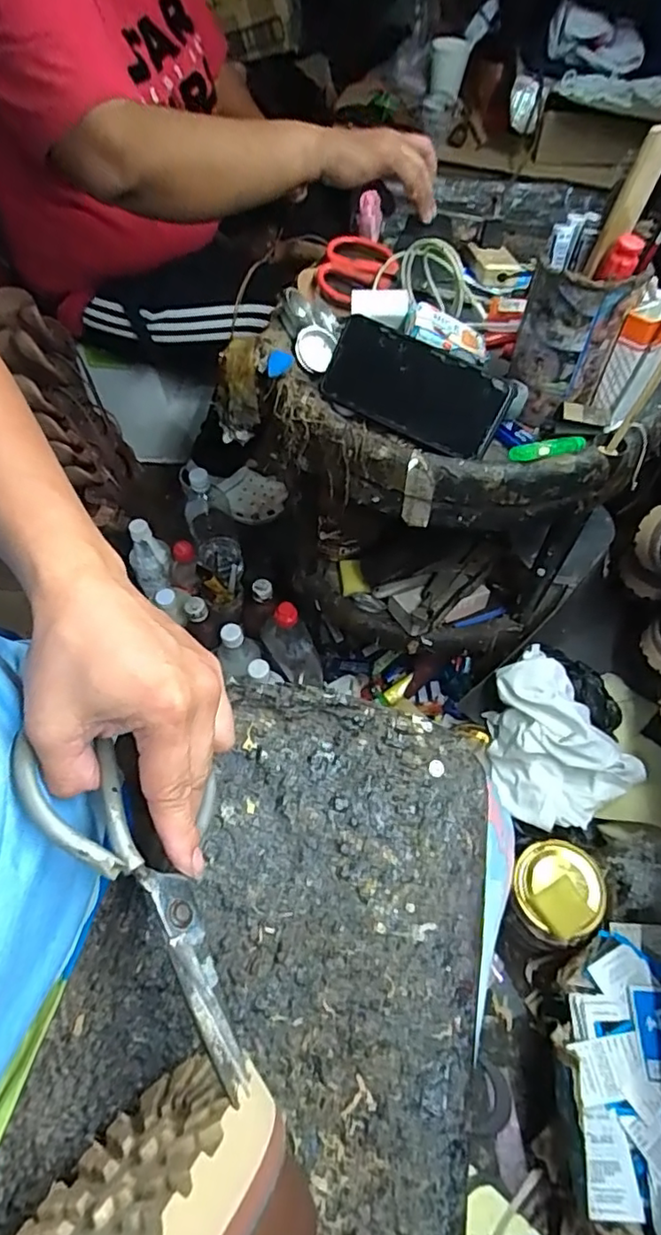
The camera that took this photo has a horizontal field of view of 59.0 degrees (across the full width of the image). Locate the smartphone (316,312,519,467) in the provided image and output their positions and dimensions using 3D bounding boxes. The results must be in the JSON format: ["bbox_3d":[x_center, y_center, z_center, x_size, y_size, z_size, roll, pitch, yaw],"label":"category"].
[{"bbox_3d":[0.074,-0.202,0.519,0.161,0.074,0.013,28,18,10],"label":"smartphone"}]

